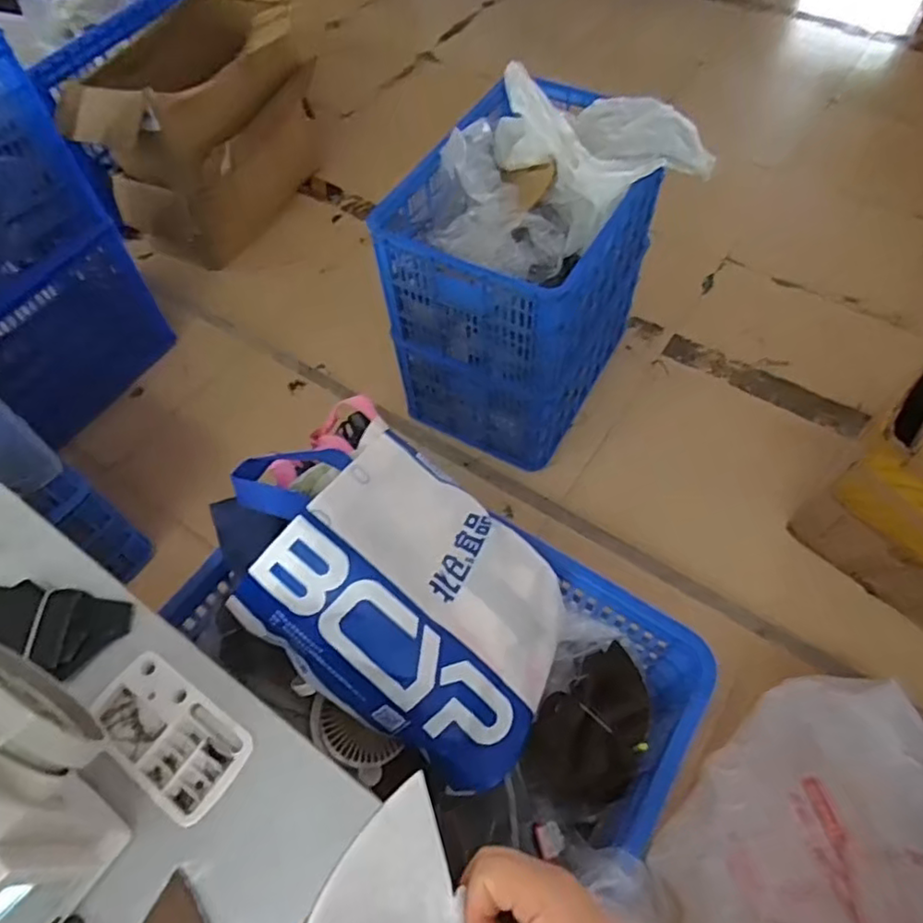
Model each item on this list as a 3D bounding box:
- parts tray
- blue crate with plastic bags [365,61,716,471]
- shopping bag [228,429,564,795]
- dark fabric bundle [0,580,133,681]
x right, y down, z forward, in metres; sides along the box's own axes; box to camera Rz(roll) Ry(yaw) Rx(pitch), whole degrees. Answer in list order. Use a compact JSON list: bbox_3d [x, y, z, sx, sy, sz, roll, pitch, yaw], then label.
[{"bbox_3d":[-0.255,0.239,0.552,0.141,0.019,0.079,30,64,18],"label":"parts tray"},{"bbox_3d":[0.157,-0.412,1.410,0.432,0.610,0.554,30,64,18],"label":"blue crate with plastic bags"},{"bbox_3d":[-0.078,0.108,0.692,0.424,0.168,0.280,31,65,19],"label":"shopping bag"},{"bbox_3d":[-0.391,0.153,0.576,0.154,0.018,0.088,9,59,-8],"label":"dark fabric bundle"}]

